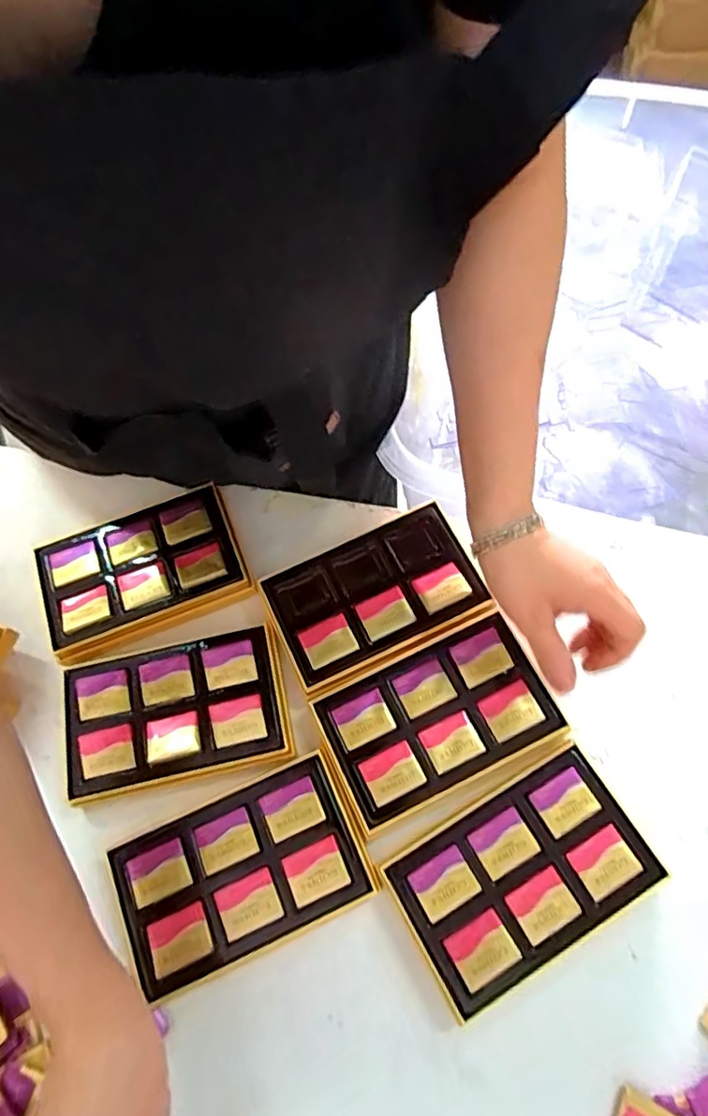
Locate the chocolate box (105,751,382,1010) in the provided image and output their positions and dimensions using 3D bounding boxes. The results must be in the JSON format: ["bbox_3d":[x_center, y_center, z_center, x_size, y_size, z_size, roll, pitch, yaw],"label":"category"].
[{"bbox_3d":[-0.078,0.211,0.413,0.161,0.022,0.100,-25,68,-6],"label":"chocolate box"}]

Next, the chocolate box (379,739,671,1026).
[{"bbox_3d":[0.110,0.212,0.413,0.163,0.033,0.102,-29,69,-8],"label":"chocolate box"}]

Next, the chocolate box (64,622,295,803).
[{"bbox_3d":[-0.134,0.116,0.458,0.161,0.022,0.100,-13,67,-2],"label":"chocolate box"}]

